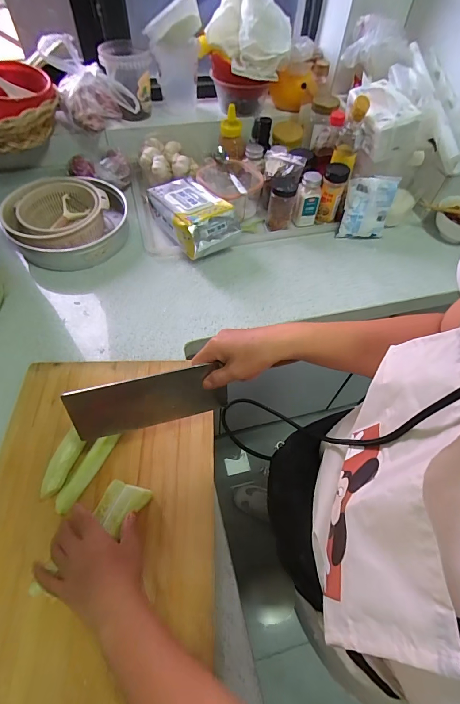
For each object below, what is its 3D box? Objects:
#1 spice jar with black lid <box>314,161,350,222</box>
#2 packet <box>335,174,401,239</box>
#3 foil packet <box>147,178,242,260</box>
[{"bbox_3d":[0.237,-0.372,0.813,0.053,0.127,0.061,16,58,6],"label":"spice jar with black lid"},{"bbox_3d":[0.319,-0.332,0.798,0.110,0.133,0.068,4,58,-2],"label":"packet"},{"bbox_3d":[-0.088,-0.303,0.768,0.120,0.103,0.234,-29,64,-20],"label":"foil packet"}]

